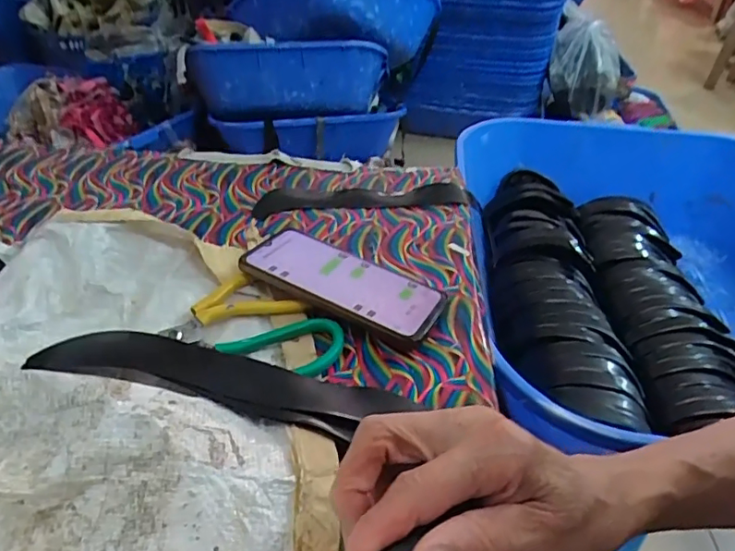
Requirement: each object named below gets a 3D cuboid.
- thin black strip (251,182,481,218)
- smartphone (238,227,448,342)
[{"bbox_3d":[0.002,-0.081,0.572,0.238,0.012,0.043,-3,41,-12],"label":"thin black strip"},{"bbox_3d":[-0.019,0.005,0.441,0.160,0.009,0.072,22,35,16],"label":"smartphone"}]

